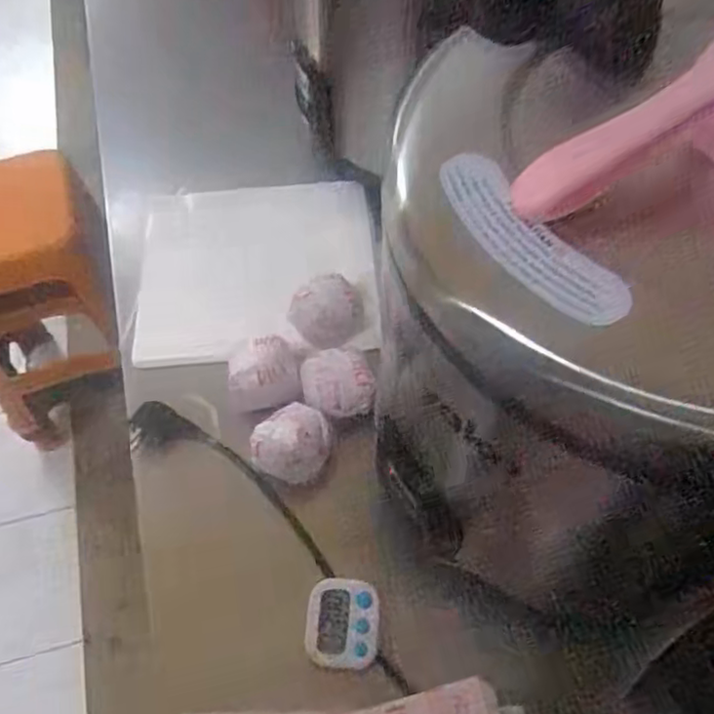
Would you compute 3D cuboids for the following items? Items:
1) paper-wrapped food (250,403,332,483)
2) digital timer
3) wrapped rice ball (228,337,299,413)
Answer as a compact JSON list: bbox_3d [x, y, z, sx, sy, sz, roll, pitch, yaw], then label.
[{"bbox_3d":[-0.060,0.077,0.614,0.070,0.039,0.064,7,57,6],"label":"paper-wrapped food"},{"bbox_3d":[-0.012,0.218,0.543,0.058,0.013,0.066,3,57,4],"label":"digital timer"},{"bbox_3d":[-0.094,0.016,0.660,0.068,0.041,0.060,-4,57,-1],"label":"wrapped rice ball"}]

